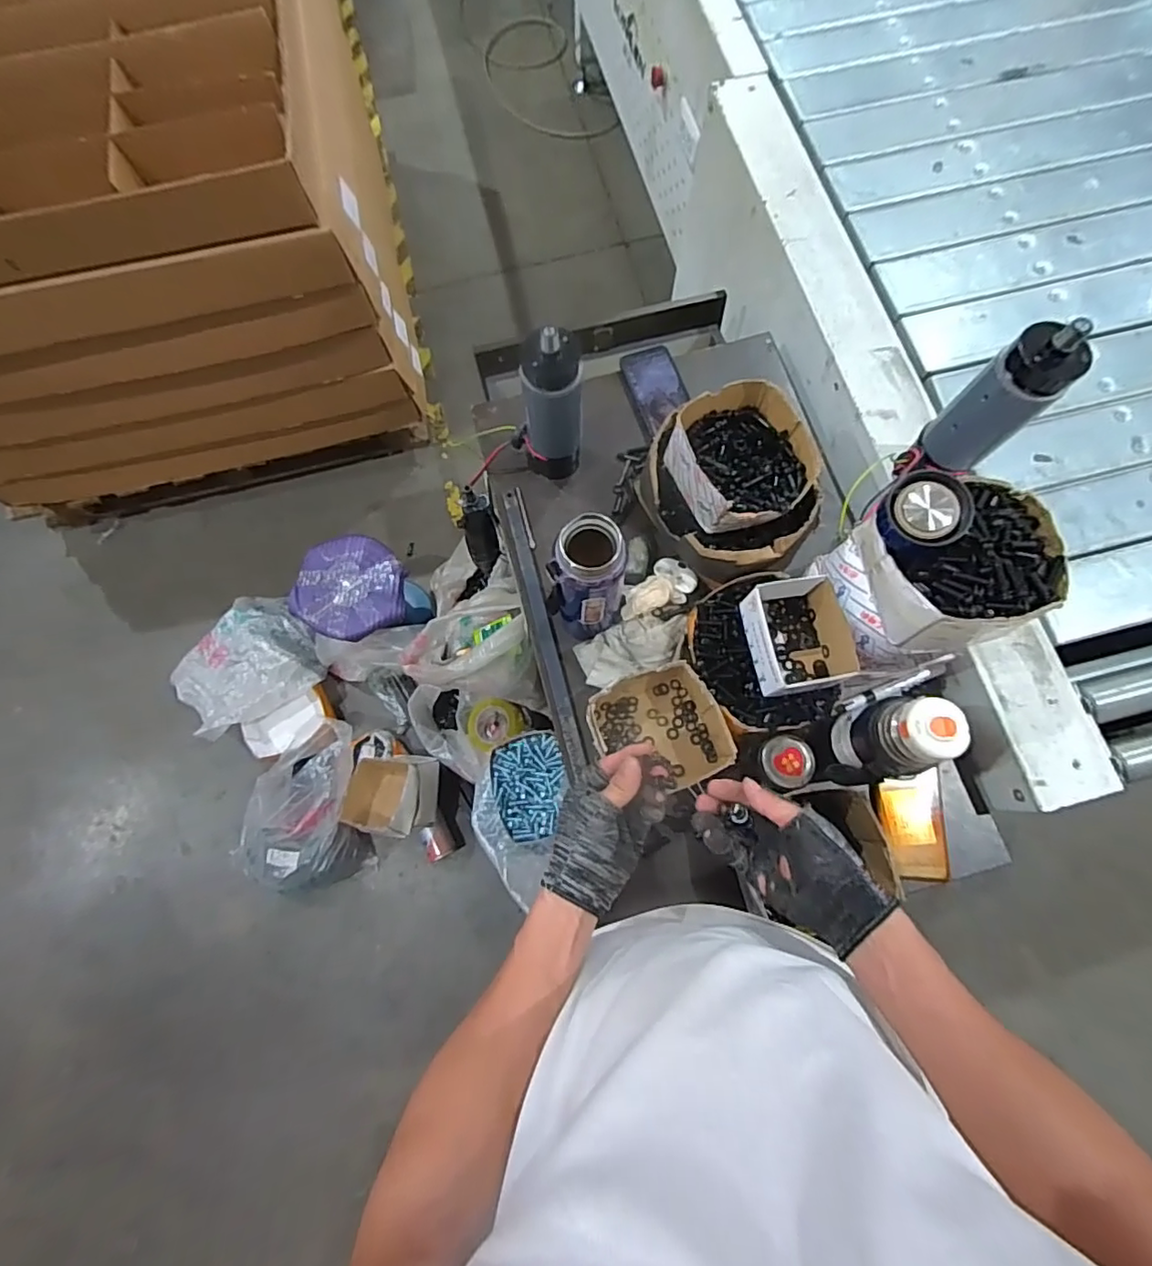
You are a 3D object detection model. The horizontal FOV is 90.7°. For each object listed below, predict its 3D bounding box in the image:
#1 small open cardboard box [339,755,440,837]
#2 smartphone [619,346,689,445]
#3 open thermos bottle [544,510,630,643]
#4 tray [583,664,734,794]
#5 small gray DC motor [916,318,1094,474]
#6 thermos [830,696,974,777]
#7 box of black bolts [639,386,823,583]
[{"bbox_3d":[-0.390,0.334,1.182,0.175,0.117,0.161,4,74,1],"label":"small open cardboard box"},{"bbox_3d":[0.122,-0.366,0.859,0.079,0.017,0.148,-14,75,-4],"label":"smartphone"},{"bbox_3d":[0.016,-0.053,0.659,0.076,0.220,0.068,26,77,8],"label":"open thermos bottle"},{"bbox_3d":[0.096,0.117,0.686,0.141,0.082,0.135,-19,75,-5],"label":"tray"},{"bbox_3d":[0.454,-0.246,0.614,0.066,0.176,0.071,0,75,1],"label":"small gray DC motor"},{"bbox_3d":[0.311,0.106,0.569,0.061,0.162,0.073,-2,75,0],"label":"thermos"},{"bbox_3d":[0.194,-0.190,0.732,0.182,0.127,0.224,-30,76,-7],"label":"box of black bolts"}]

